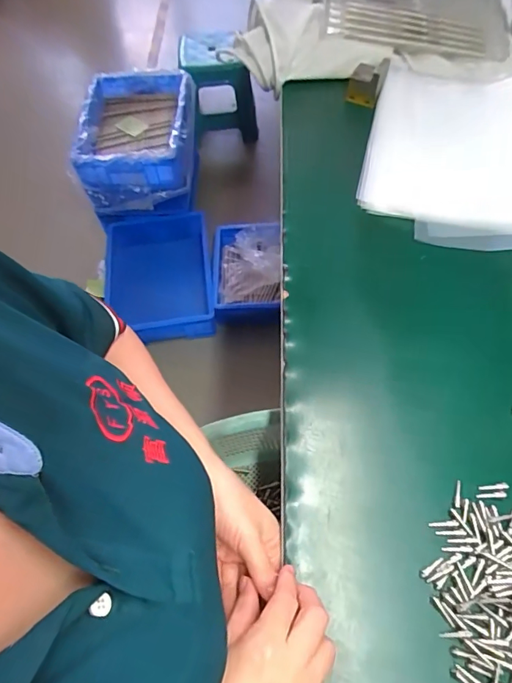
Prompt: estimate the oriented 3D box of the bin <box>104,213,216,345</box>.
[{"bbox_3d":[-0.280,-0.181,1.336,0.293,0.140,0.342,-9,61,-1],"label":"bin"}]

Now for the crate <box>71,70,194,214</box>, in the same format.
[{"bbox_3d":[-0.321,-0.560,1.288,0.306,0.183,0.337,-5,61,1],"label":"crate"}]

